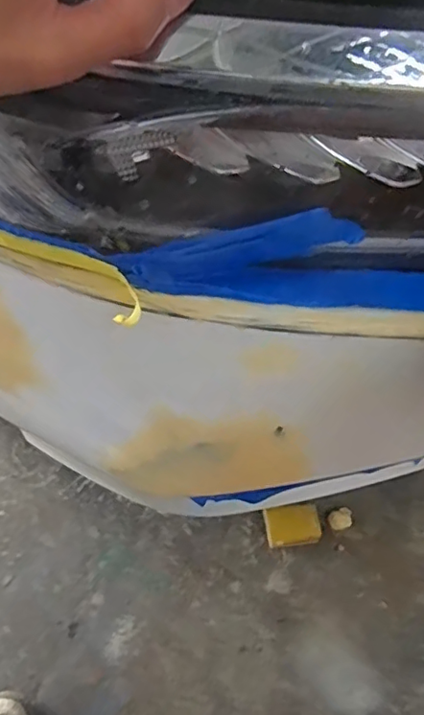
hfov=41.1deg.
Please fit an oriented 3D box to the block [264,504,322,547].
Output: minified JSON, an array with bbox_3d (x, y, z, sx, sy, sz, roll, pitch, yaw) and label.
[{"bbox_3d":[0.119,0.250,0.840,0.078,0.020,0.055,-5,64,-1],"label":"block"}]

